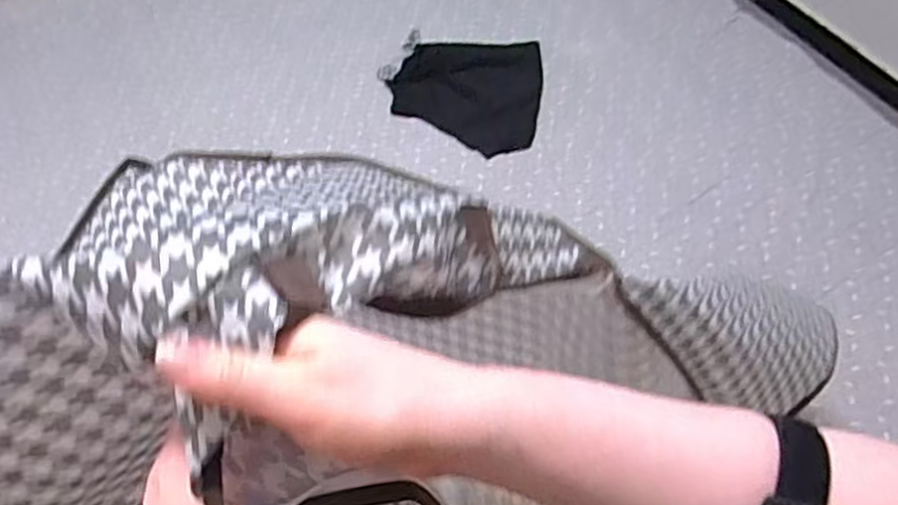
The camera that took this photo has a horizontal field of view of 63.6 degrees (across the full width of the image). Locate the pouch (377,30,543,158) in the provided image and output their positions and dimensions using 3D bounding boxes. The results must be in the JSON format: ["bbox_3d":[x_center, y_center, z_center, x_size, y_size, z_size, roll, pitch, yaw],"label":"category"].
[{"bbox_3d":[0.021,-0.302,1.355,0.307,0.060,0.262,1,56,4],"label":"pouch"}]

